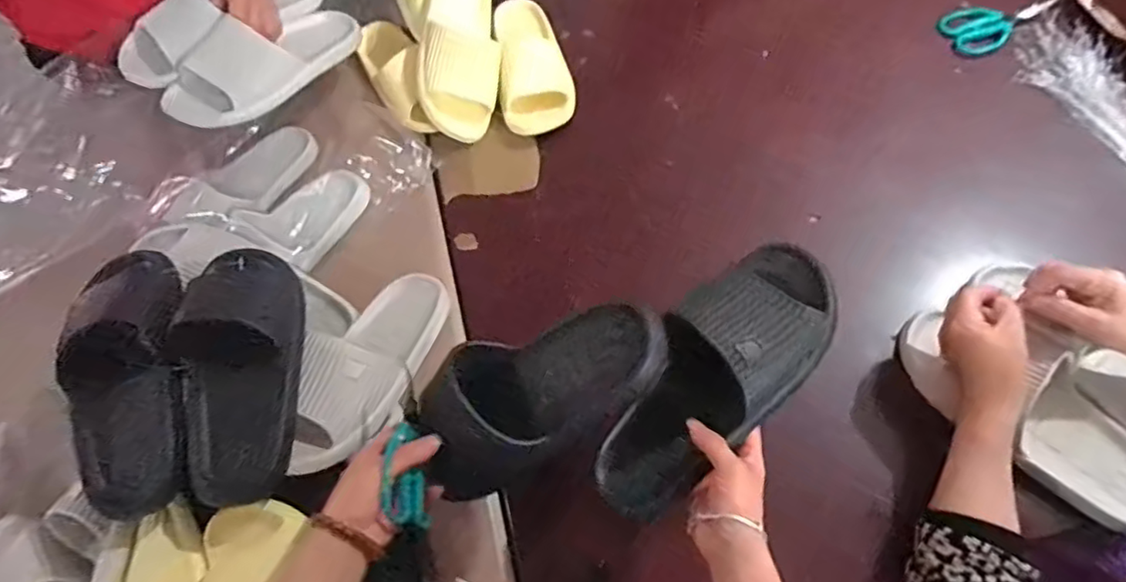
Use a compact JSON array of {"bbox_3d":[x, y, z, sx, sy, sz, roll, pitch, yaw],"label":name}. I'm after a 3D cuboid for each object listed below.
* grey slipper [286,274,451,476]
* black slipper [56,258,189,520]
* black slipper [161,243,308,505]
[{"bbox_3d":[-0.213,0.073,0.667,0.105,0.063,0.264,13,42,9],"label":"grey slipper"},{"bbox_3d":[-0.421,0.081,0.602,0.107,0.071,0.261,-10,78,-2],"label":"black slipper"},{"bbox_3d":[-0.316,0.062,0.611,0.102,0.073,0.269,-10,64,-2],"label":"black slipper"}]

